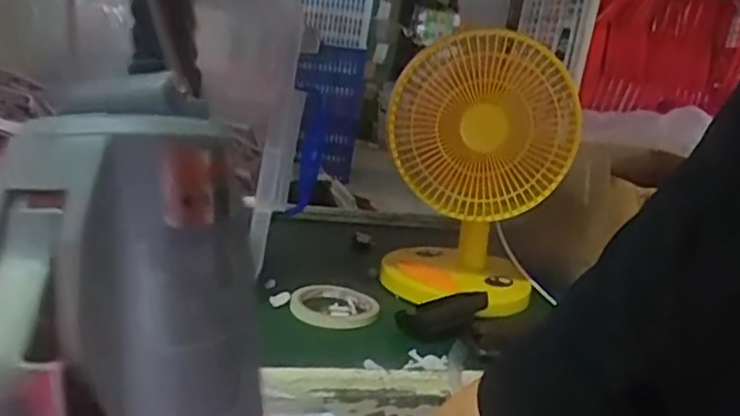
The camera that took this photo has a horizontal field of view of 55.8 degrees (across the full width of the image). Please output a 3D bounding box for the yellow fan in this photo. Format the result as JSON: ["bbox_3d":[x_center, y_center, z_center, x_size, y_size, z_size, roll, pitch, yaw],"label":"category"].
[{"bbox_3d":[0.127,-0.044,0.862,0.209,0.306,0.163,9,15,4],"label":"yellow fan"}]

